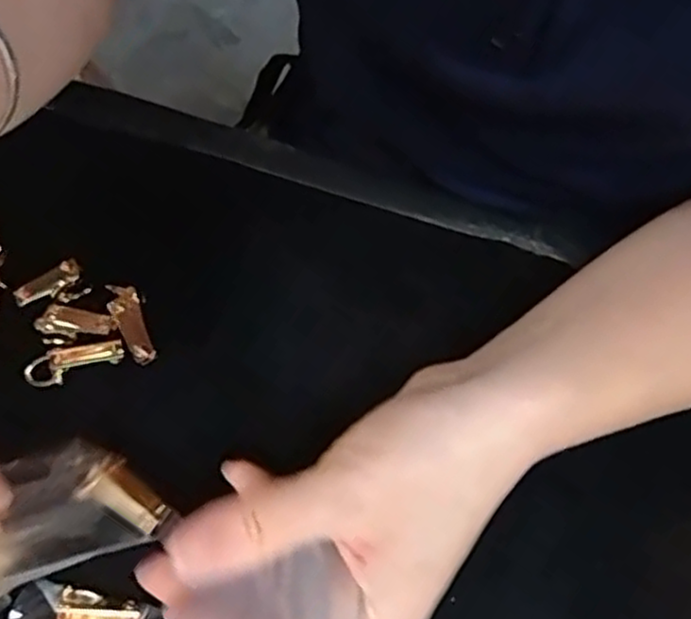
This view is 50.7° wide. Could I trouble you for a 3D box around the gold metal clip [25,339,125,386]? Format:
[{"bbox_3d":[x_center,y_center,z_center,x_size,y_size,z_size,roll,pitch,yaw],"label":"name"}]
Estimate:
[{"bbox_3d":[-0.116,0.022,0.311,0.040,0.008,0.012,-14,70,-5],"label":"gold metal clip"}]

